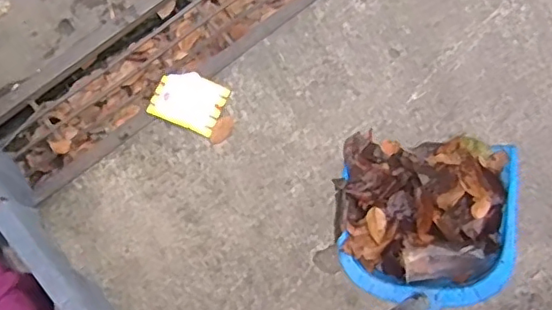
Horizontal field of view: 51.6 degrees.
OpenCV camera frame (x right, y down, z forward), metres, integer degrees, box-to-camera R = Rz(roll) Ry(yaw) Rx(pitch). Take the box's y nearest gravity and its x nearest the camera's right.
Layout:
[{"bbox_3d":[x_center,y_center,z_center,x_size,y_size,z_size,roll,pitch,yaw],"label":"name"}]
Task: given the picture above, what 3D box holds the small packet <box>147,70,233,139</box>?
[{"bbox_3d":[-0.214,-0.133,1.396,0.163,0.040,0.133,19,68,9],"label":"small packet"}]

